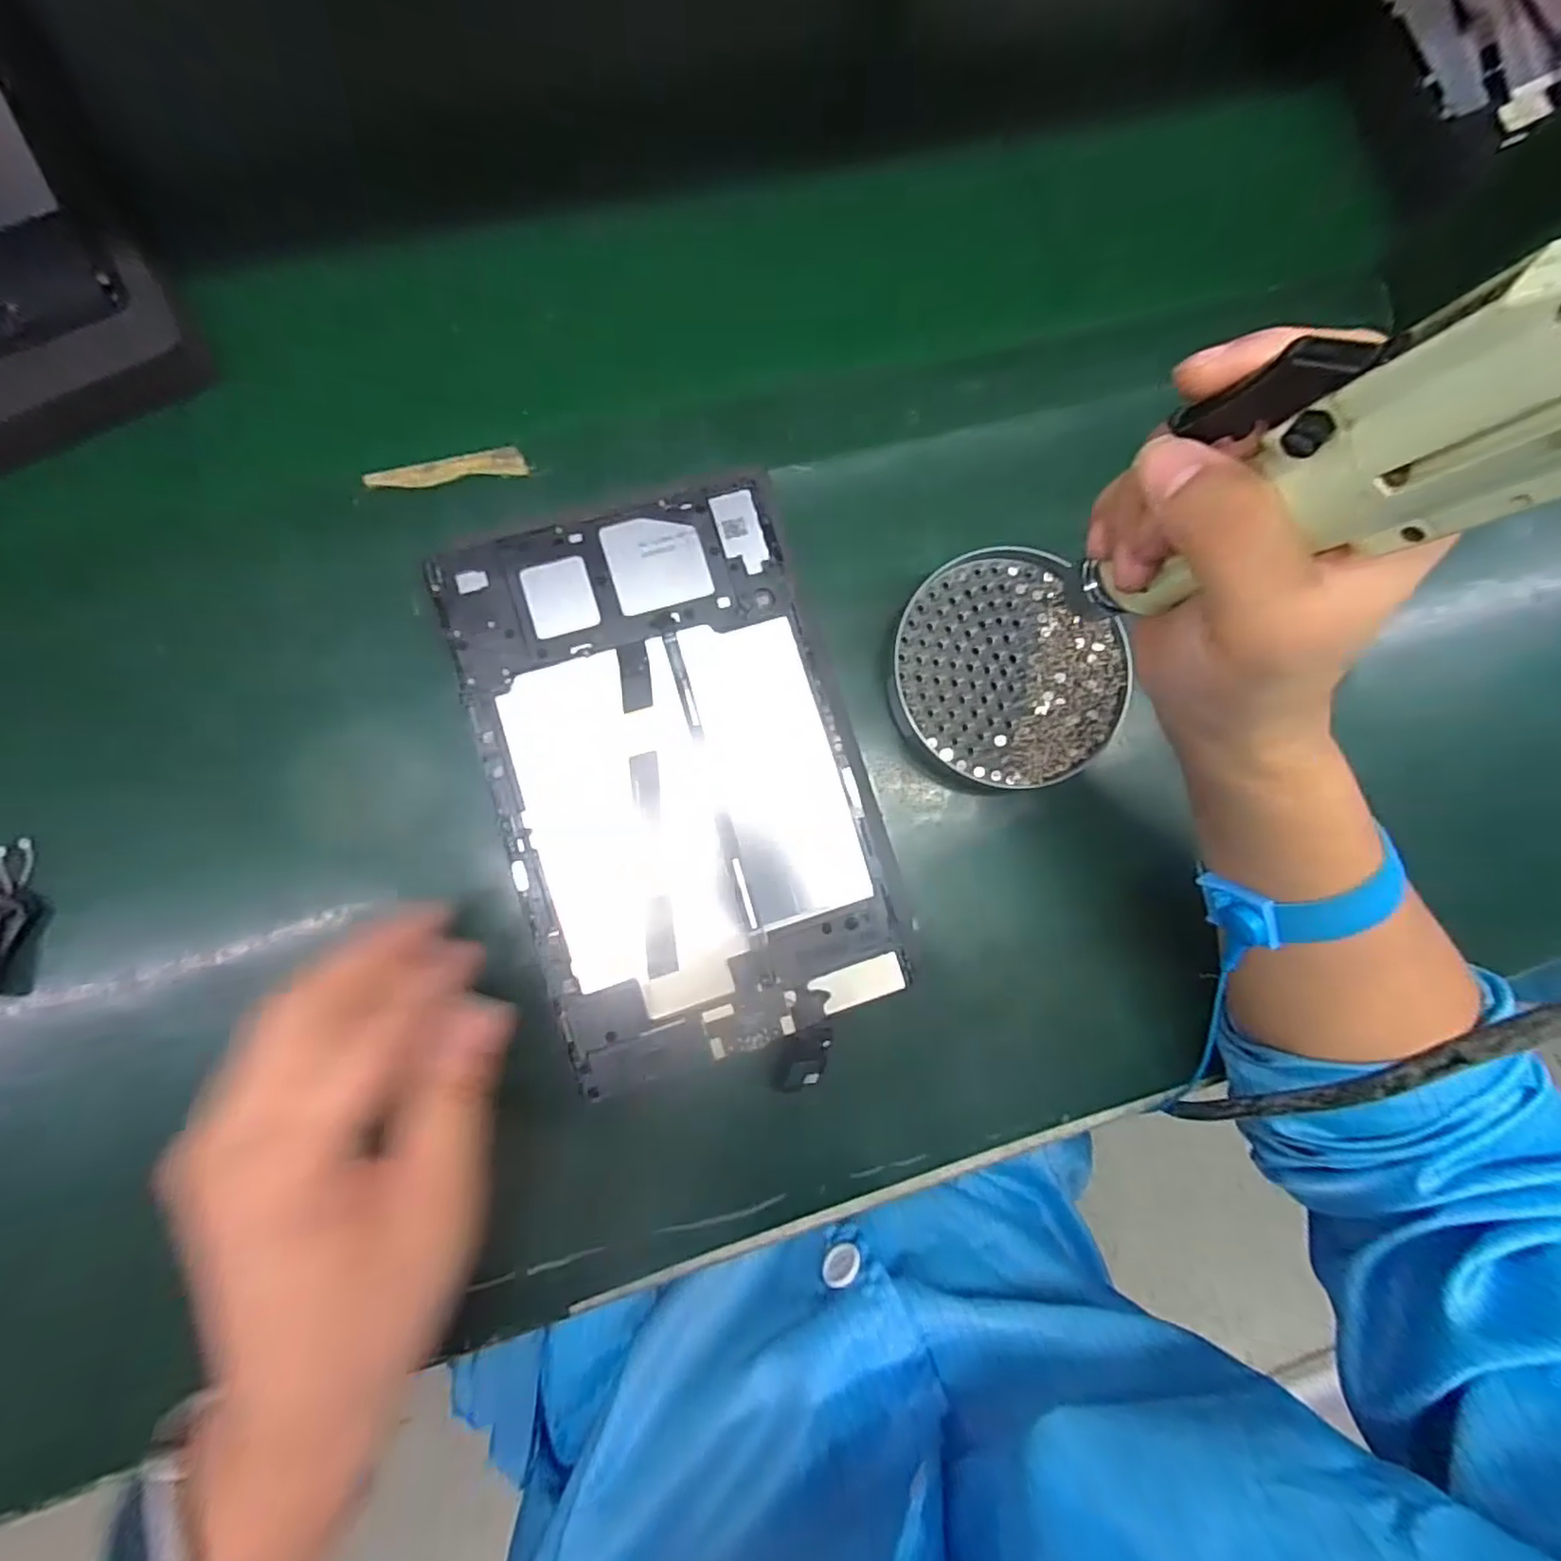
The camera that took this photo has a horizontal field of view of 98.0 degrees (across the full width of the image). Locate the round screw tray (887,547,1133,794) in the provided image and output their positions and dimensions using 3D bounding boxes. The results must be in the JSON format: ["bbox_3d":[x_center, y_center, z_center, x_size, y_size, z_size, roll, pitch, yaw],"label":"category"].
[{"bbox_3d":[0.110,-0.053,0.332,0.108,0.024,0.116,0,87,-4],"label":"round screw tray"}]

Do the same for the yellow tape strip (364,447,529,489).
[{"bbox_3d":[-0.156,-0.146,0.317,0.071,0.004,0.018,-11,70,-7],"label":"yellow tape strip"}]

